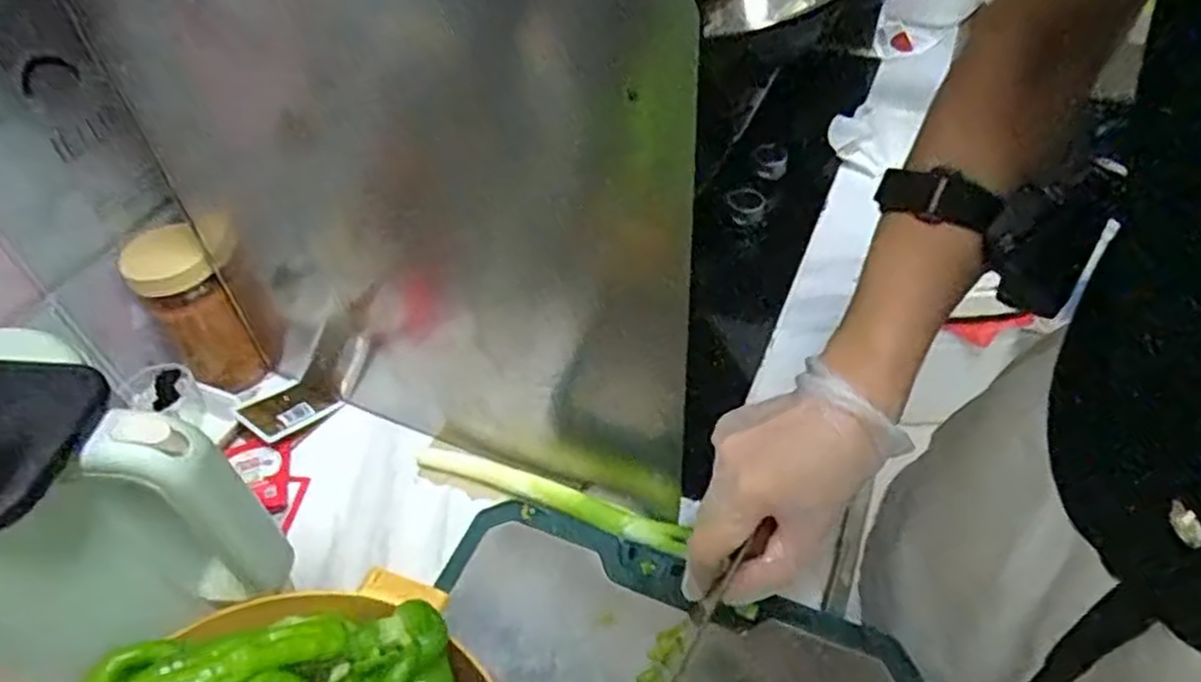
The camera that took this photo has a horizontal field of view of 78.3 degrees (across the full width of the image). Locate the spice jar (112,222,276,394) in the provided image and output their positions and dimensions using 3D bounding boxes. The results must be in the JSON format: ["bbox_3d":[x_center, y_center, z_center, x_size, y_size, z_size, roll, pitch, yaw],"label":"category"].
[{"bbox_3d":[-0.350,-0.023,0.640,0.059,0.146,0.065,-34,52,-25],"label":"spice jar"}]

